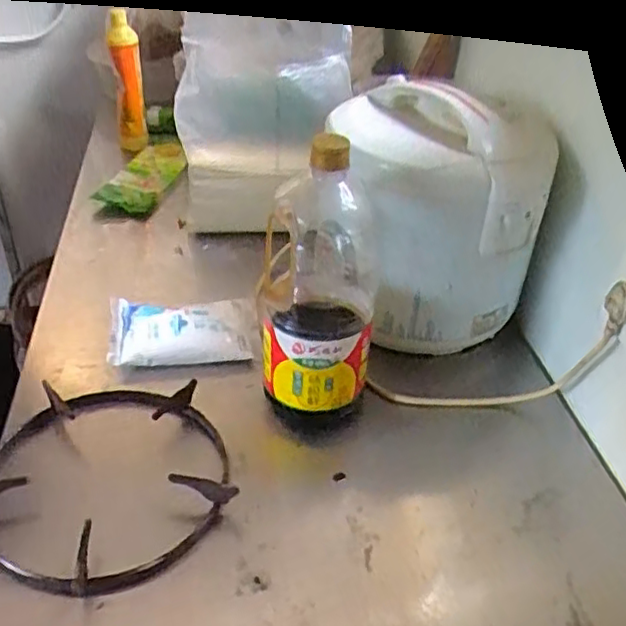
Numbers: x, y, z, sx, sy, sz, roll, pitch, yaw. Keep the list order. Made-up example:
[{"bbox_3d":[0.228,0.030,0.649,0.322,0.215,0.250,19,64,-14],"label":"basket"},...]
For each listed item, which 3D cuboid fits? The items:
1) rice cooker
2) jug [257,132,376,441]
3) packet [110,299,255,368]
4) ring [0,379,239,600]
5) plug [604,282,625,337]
[{"bbox_3d":[0.132,-0.094,0.772,0.231,0.271,0.214,2,37,-1],"label":"rice cooker"},{"bbox_3d":[0.003,-0.023,0.651,0.116,0.289,0.109,13,38,13],"label":"jug"},{"bbox_3d":[-0.155,0.018,0.791,0.167,0.033,0.116,-5,38,-10],"label":"packet"},{"bbox_3d":[-0.192,0.145,0.618,0.224,0.037,0.232,2,37,-1],"label":"ring"},{"bbox_3d":[0.287,-0.004,0.618,0.029,0.061,0.025,23,41,24],"label":"plug"}]

